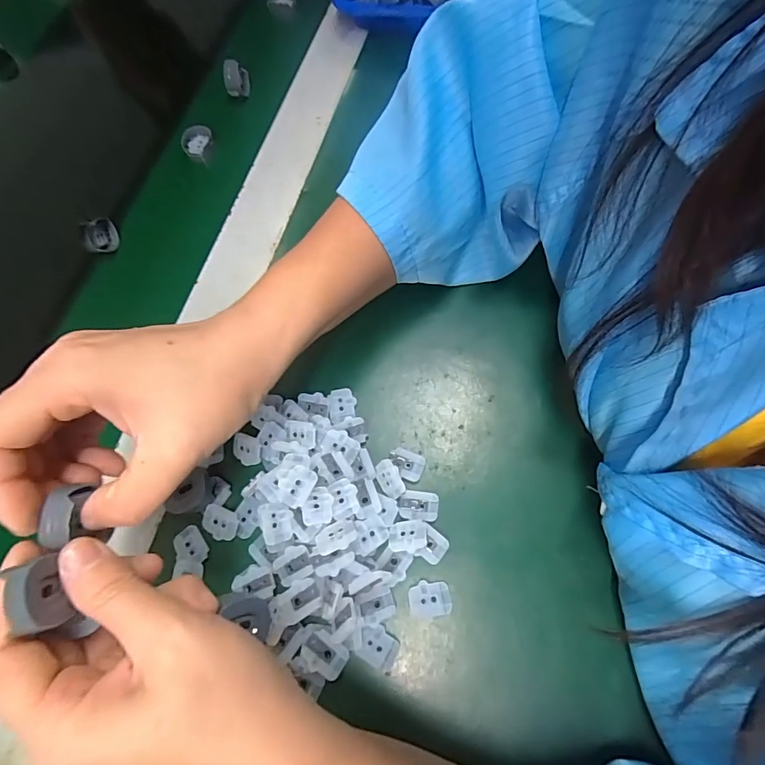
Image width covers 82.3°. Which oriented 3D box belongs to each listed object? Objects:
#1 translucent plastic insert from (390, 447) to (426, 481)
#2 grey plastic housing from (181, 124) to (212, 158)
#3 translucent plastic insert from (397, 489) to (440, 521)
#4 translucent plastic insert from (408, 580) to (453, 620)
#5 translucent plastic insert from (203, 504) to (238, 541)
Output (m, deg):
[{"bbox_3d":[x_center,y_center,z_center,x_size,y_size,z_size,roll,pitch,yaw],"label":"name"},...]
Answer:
[{"bbox_3d":[0.014,0.048,0.255,0.021,0.004,0.015,24,73,13],"label":"translucent plastic insert"},{"bbox_3d":[-0.162,-0.212,0.385,0.027,0.014,0.023,-24,68,-9],"label":"grey plastic housing"},{"bbox_3d":[0.020,0.068,0.244,0.022,0.004,0.016,2,69,6],"label":"translucent plastic insert"},{"bbox_3d":[0.025,0.113,0.229,0.022,0.004,0.017,-6,69,3],"label":"translucent plastic insert"},{"bbox_3d":[-0.093,0.080,0.249,0.021,0.004,0.016,20,72,12],"label":"translucent plastic insert"}]

